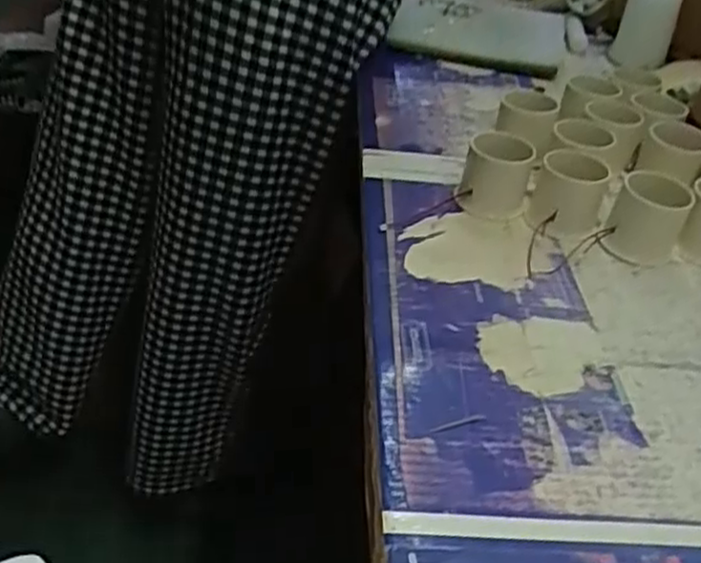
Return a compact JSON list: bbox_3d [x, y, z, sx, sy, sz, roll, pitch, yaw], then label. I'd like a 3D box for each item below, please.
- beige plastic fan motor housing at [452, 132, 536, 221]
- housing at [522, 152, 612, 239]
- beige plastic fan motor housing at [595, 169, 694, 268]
[{"bbox_3d":[0.112,-0.083,0.591,0.046,0.056,0.039,23,40,22],"label":"beige plastic fan motor housing"},{"bbox_3d":[0.164,-0.065,0.575,0.055,0.052,0.051,11,37,6],"label":"housing"},{"bbox_3d":[0.217,-0.046,0.560,0.051,0.056,0.046,21,39,19],"label":"beige plastic fan motor housing"}]

